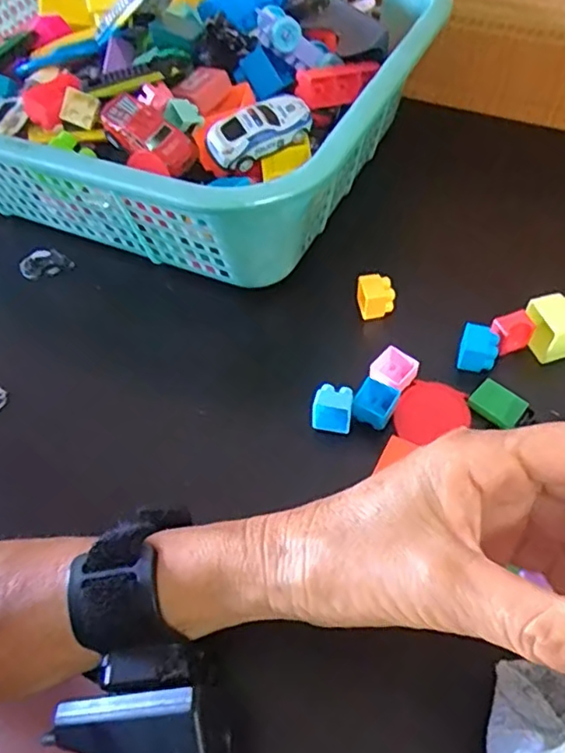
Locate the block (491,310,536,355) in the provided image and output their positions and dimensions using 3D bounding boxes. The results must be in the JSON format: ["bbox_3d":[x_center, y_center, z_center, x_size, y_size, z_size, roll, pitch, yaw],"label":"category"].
[{"bbox_3d":[0.134,-0.026,0.353,0.025,0.015,0.016,-22,57,-11],"label":"block"}]

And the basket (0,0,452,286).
[{"bbox_3d":[-0.094,-0.228,0.450,0.381,0.103,0.294,19,59,17],"label":"basket"}]

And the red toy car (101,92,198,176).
[{"bbox_3d":[-0.083,-0.151,0.364,0.070,0.020,0.027,37,64,10],"label":"red toy car"}]

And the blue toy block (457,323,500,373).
[{"bbox_3d":[0.113,-0.016,0.346,0.021,0.018,0.021,15,58,14],"label":"blue toy block"}]

